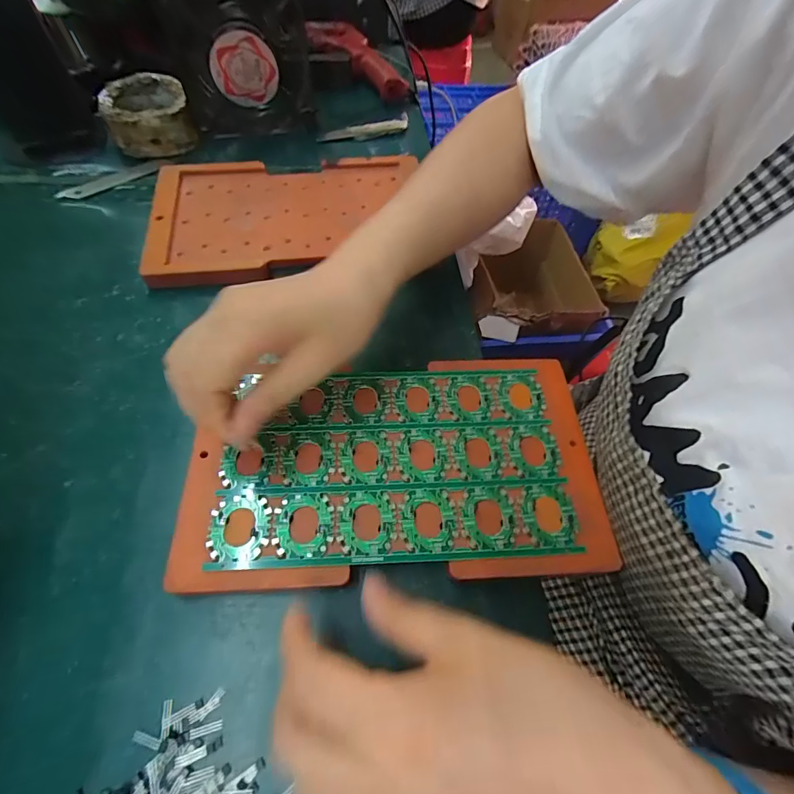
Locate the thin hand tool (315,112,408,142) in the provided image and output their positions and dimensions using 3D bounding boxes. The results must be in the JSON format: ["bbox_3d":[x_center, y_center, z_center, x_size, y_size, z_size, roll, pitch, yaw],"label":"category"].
[{"bbox_3d":[-0.036,-0.293,0.463,0.103,0.004,0.018,-19,92,-10],"label":"thin hand tool"}]

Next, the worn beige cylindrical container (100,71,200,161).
[{"bbox_3d":[-0.246,-0.280,0.417,0.074,0.039,0.078,-21,62,-11],"label":"worn beige cylindrical container"}]

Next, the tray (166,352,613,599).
[{"bbox_3d":[-0.002,0.037,0.253,0.236,0.012,0.134,-4,60,-2],"label":"tray"}]

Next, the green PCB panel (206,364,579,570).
[{"bbox_3d":[-0.002,0.036,0.254,0.198,0.004,0.120,-2,59,-4],"label":"green PCB panel"}]

